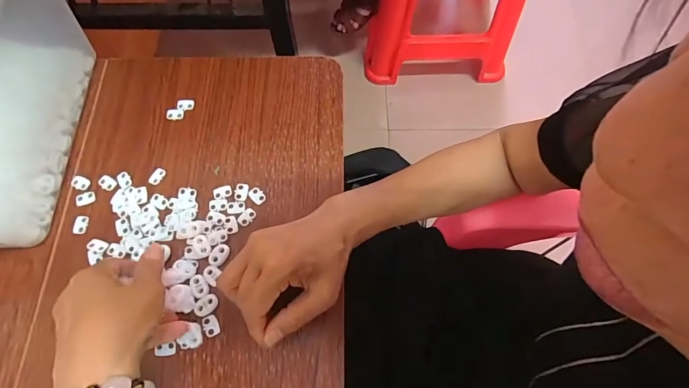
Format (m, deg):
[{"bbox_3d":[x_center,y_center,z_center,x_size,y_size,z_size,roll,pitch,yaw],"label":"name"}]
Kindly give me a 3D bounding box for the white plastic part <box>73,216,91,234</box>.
[{"bbox_3d":[-0.269,0.031,0.379,0.014,0.004,0.018,-1,69,0],"label":"white plastic part"}]

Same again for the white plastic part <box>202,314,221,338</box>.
[{"bbox_3d":[-0.122,0.120,0.340,0.013,0.004,0.018,-24,71,-9],"label":"white plastic part"}]

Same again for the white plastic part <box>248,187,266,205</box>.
[{"bbox_3d":[-0.090,0.001,0.386,0.013,0.004,0.019,-34,73,-12],"label":"white plastic part"}]

